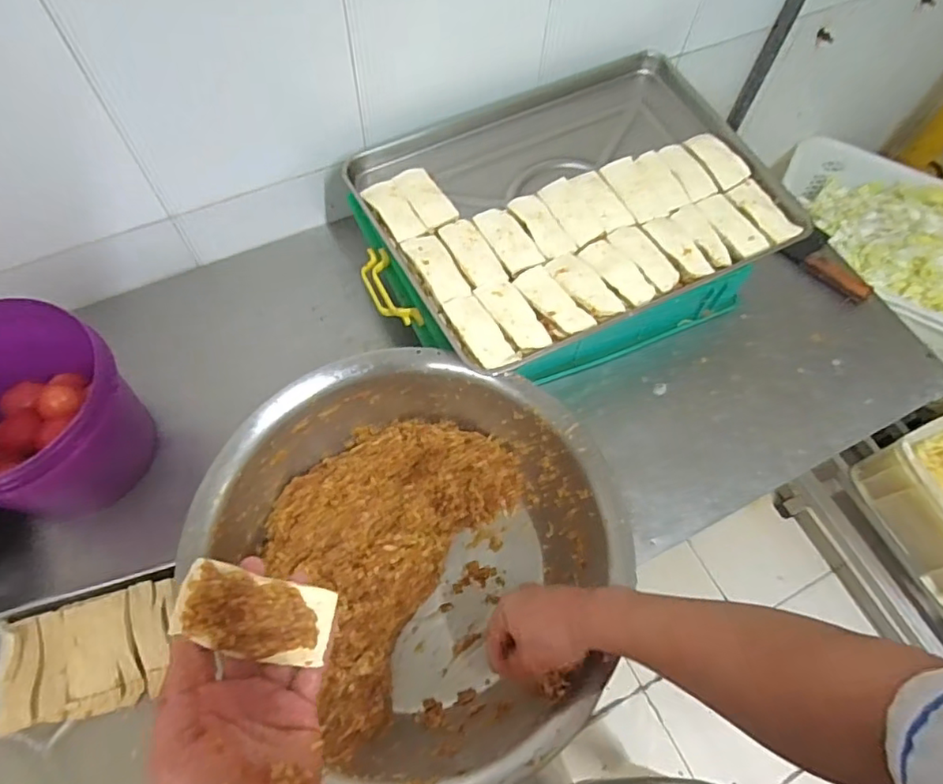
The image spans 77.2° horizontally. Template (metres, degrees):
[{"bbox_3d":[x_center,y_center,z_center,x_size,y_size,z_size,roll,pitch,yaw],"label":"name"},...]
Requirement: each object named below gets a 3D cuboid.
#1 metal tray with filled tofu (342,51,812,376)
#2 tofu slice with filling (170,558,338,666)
[{"bbox_3d":[0.150,-0.298,0.874,0.579,0.044,0.440,-25,67,-15],"label":"metal tray with filled tofu"},{"bbox_3d":[-0.153,0.158,0.420,0.106,0.012,0.053,18,63,-8],"label":"tofu slice with filling"}]

